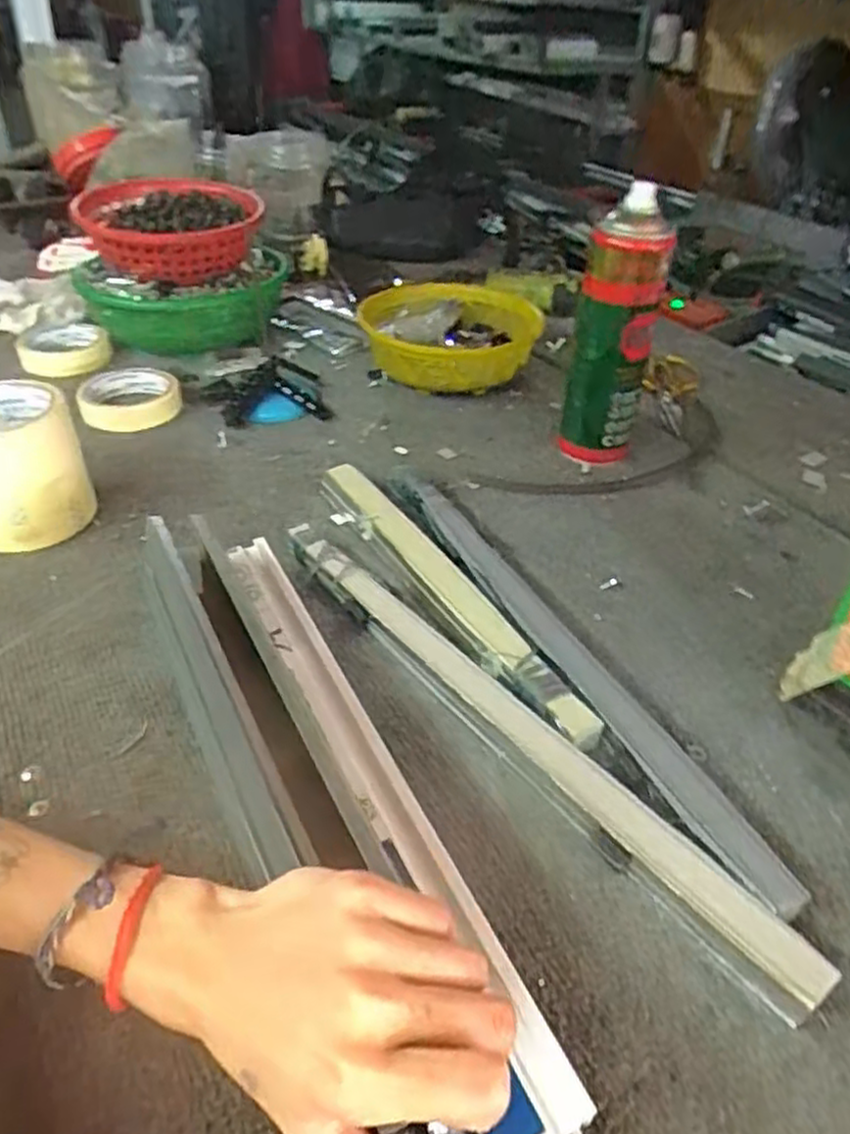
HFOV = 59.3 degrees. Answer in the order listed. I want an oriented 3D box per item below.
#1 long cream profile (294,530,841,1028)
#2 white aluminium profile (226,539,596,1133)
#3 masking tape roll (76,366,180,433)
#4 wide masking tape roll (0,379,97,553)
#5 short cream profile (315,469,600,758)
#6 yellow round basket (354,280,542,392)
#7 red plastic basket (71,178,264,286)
[{"bbox_3d":[0.041,0.085,0.426,0.027,0.024,0.386,-25,45,-32],"label":"long cream profile"},{"bbox_3d":[-0.040,0.092,0.377,0.039,0.016,0.364,-16,41,-24],"label":"white aluminium profile"},{"bbox_3d":[-0.288,-0.164,0.735,0.090,0.034,0.090,2,37,-2],"label":"masking tape roll"},{"bbox_3d":[-0.308,-0.074,0.557,0.092,0.096,0.087,-21,43,-29],"label":"wide masking tape roll"},{"bbox_3d":[0.011,0.010,0.523,0.029,0.018,0.324,-17,41,-25],"label":"short cream profile"},{"bbox_3d":[0.031,-0.243,0.808,0.171,0.072,0.170,2,37,-2],"label":"yellow round basket"},{"bbox_3d":[-0.272,-0.360,0.806,0.184,0.071,0.182,-4,38,-9],"label":"red plastic basket"}]

